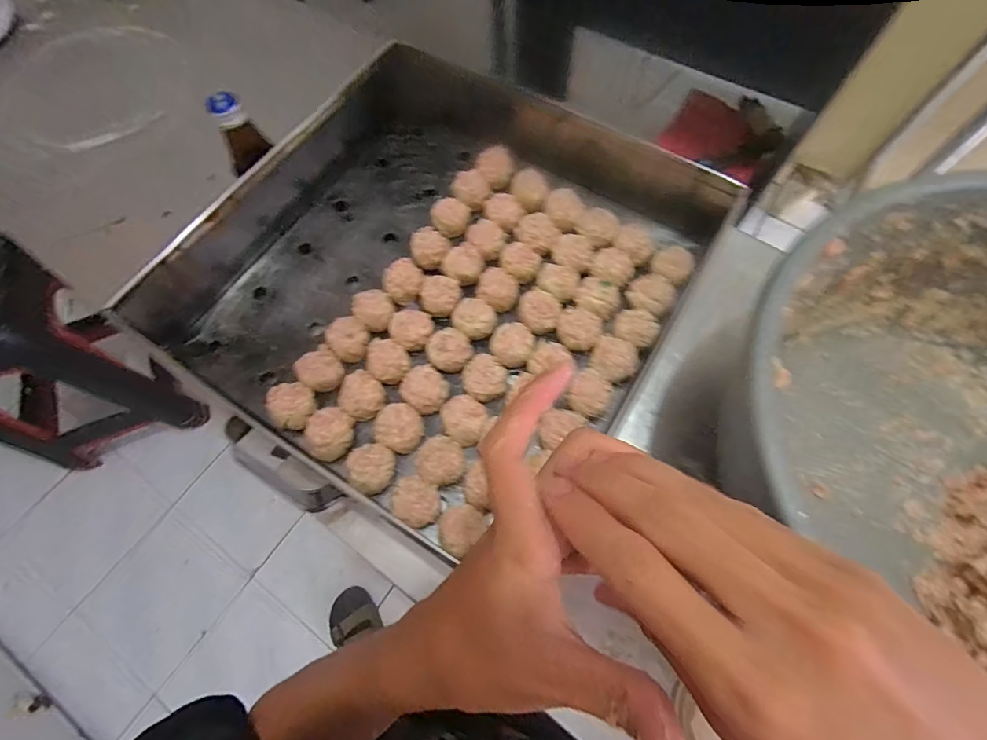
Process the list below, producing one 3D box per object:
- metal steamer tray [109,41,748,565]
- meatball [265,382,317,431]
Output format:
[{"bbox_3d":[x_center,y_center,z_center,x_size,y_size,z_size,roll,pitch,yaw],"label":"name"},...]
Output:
[{"bbox_3d":[-0.030,-0.108,0.427,0.400,0.087,0.465,30,71,12],"label":"metal steamer tray"},{"bbox_3d":[-0.177,0.035,0.396,0.038,0.037,0.038,0,68,0],"label":"meatball"}]

